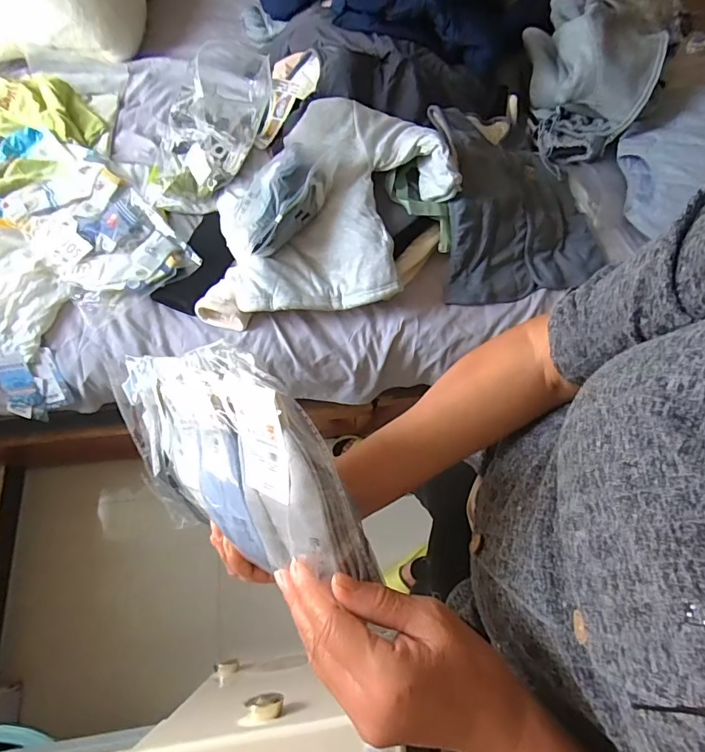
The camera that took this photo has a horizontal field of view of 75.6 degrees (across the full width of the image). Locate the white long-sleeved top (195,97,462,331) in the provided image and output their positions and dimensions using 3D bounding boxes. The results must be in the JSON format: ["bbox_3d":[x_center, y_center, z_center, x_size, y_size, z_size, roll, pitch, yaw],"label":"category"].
[{"bbox_3d":[-0.058,-0.312,0.861,0.485,0.170,0.364,-6,69,-5],"label":"white long-sleeved top"}]

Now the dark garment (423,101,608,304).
[{"bbox_3d":[0.351,-0.349,0.922,0.339,0.156,0.381,-2,69,-3],"label":"dark garment"}]

